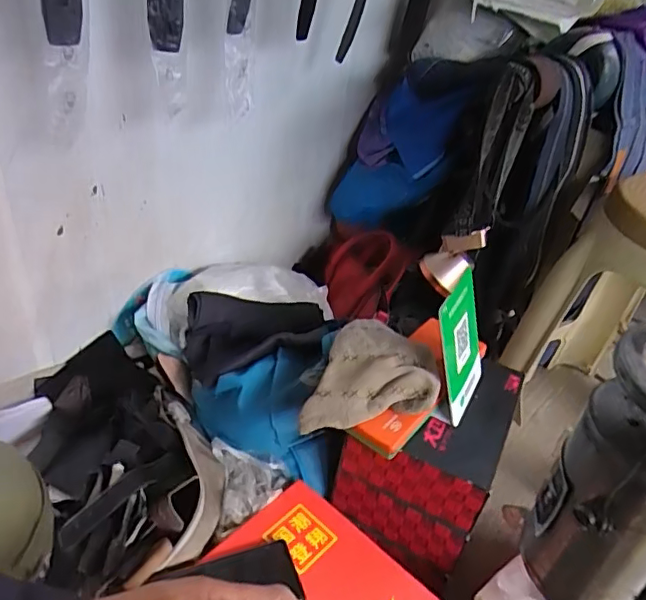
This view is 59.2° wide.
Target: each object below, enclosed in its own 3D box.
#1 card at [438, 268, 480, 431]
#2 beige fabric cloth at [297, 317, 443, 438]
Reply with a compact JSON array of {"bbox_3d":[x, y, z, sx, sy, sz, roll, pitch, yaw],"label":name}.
[{"bbox_3d":[0.162,0.059,0.666,0.011,0.157,0.098,6,27,36],"label":"card"},{"bbox_3d":[0.062,0.087,0.636,0.130,0.043,0.161,15,36,11],"label":"beige fabric cloth"}]

